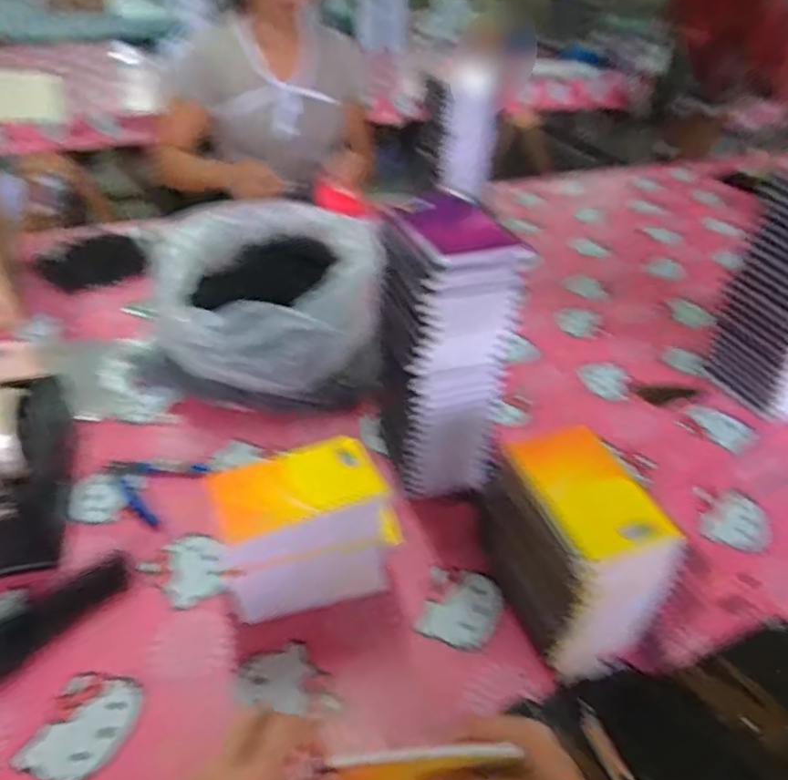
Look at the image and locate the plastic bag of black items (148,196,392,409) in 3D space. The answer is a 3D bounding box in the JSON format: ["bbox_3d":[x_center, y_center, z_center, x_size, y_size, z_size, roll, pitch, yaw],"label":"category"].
[{"bbox_3d":[-0.178,-0.126,0.856,0.282,0.149,0.350,-2,37,-6],"label":"plastic bag of black items"}]

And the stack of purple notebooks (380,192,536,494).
[{"bbox_3d":[0.045,-0.030,0.628,0.104,0.283,0.136,-4,37,-9],"label":"stack of purple notebooks"}]

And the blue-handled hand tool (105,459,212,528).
[{"bbox_3d":[-0.255,0.093,0.686,0.082,0.016,0.113,-27,46,-33],"label":"blue-handled hand tool"}]

